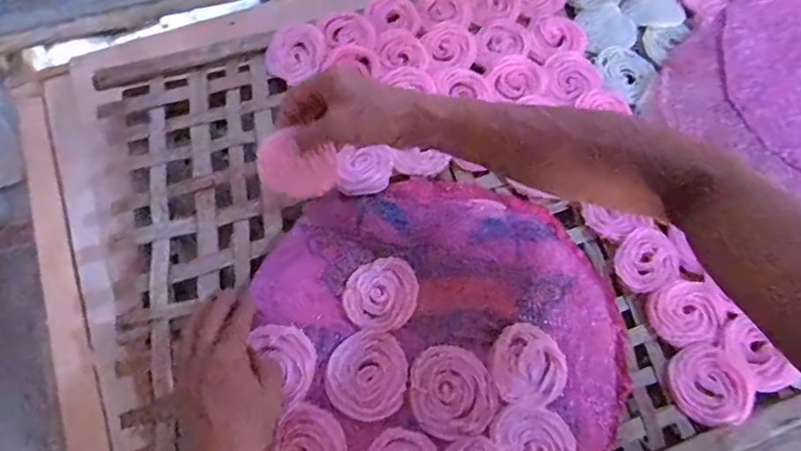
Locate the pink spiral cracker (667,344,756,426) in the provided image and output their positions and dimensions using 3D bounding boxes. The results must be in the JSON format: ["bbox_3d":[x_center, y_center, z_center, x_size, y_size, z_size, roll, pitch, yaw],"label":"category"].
[{"bbox_3d":[0.297,0.152,0.491,0.071,0.009,0.071,-3,68,-3],"label":"pink spiral cracker"}]

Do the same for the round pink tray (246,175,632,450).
[{"bbox_3d":[0.040,0.106,0.485,0.327,0.026,0.332,-11,68,-6],"label":"round pink tray"}]

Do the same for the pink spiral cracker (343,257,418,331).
[{"bbox_3d":[-0.018,0.065,0.503,0.068,0.013,0.073,1,68,-2],"label":"pink spiral cracker"}]

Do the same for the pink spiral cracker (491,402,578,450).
[{"bbox_3d":[0.120,0.194,0.449,0.065,0.010,0.074,-16,69,-9],"label":"pink spiral cracker"}]

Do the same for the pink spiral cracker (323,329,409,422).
[{"bbox_3d":[-0.030,0.136,0.465,0.074,0.005,0.075,-27,71,-12],"label":"pink spiral cracker"}]

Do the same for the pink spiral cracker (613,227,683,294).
[{"bbox_3d":[0.259,0.035,0.539,0.066,0.008,0.063,1,68,-2],"label":"pink spiral cracker"}]

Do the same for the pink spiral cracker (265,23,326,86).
[{"bbox_3d":[-0.125,-0.208,0.615,0.074,0.013,0.068,1,68,-2],"label":"pink spiral cracker"}]

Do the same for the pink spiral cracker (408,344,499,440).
[{"bbox_3d":[0.046,0.150,0.467,0.075,0.006,0.080,1,68,-2],"label":"pink spiral cracker"}]

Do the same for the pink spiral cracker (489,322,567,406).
[{"bbox_3d":[0.120,0.129,0.483,0.068,0.004,0.071,1,68,-2],"label":"pink spiral cracker"}]

